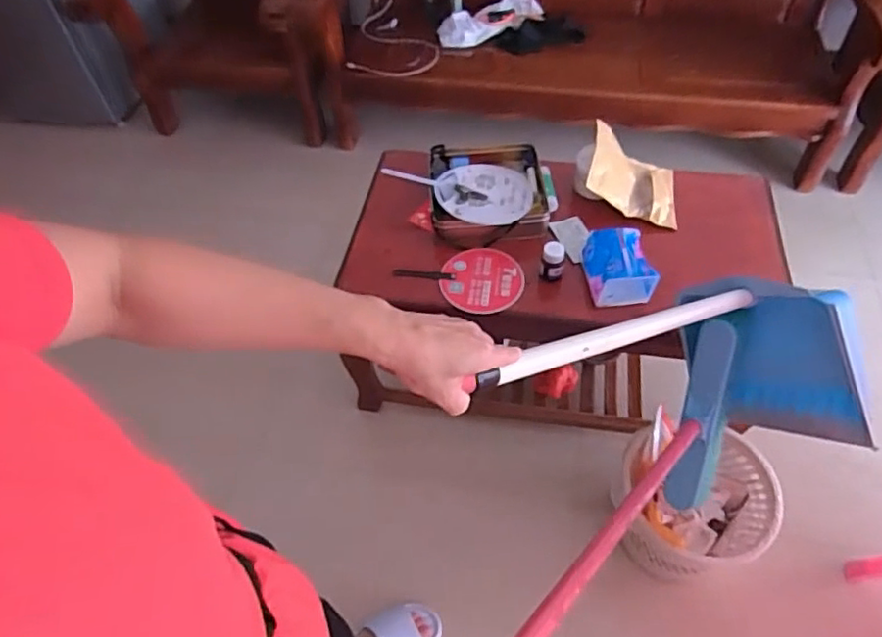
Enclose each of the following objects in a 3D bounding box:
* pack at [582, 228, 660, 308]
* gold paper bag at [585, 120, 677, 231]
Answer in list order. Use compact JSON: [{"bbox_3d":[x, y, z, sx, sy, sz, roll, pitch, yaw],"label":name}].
[{"bbox_3d":[0.327,-0.097,1.109,0.112,0.067,0.133,-4,54,1],"label":"pack"},{"bbox_3d":[0.396,-0.281,1.231,0.252,0.050,0.153,27,73,-23],"label":"gold paper bag"}]

